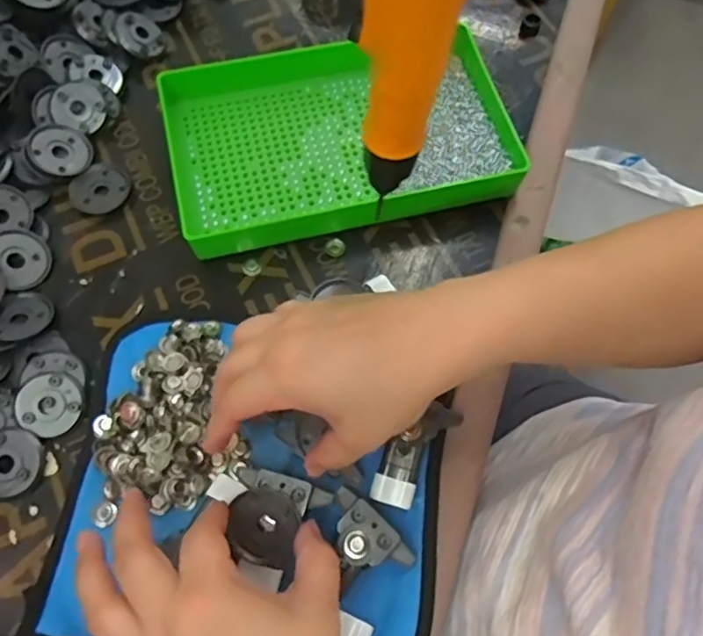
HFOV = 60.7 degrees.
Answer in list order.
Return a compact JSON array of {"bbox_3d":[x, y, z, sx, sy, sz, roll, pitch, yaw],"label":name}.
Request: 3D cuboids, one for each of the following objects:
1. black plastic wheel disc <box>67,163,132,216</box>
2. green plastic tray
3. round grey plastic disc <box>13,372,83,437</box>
[{"bbox_3d":[-0.185,-0.095,0.442,0.038,0.004,0.039,2,74,-8],"label":"black plastic wheel disc"},{"bbox_3d":[-0.011,-0.135,0.446,0.243,0.033,0.153,-13,69,-9],"label":"green plastic tray"},{"bbox_3d":[-0.189,0.054,0.374,0.038,0.006,0.036,1,81,-7],"label":"round grey plastic disc"}]

